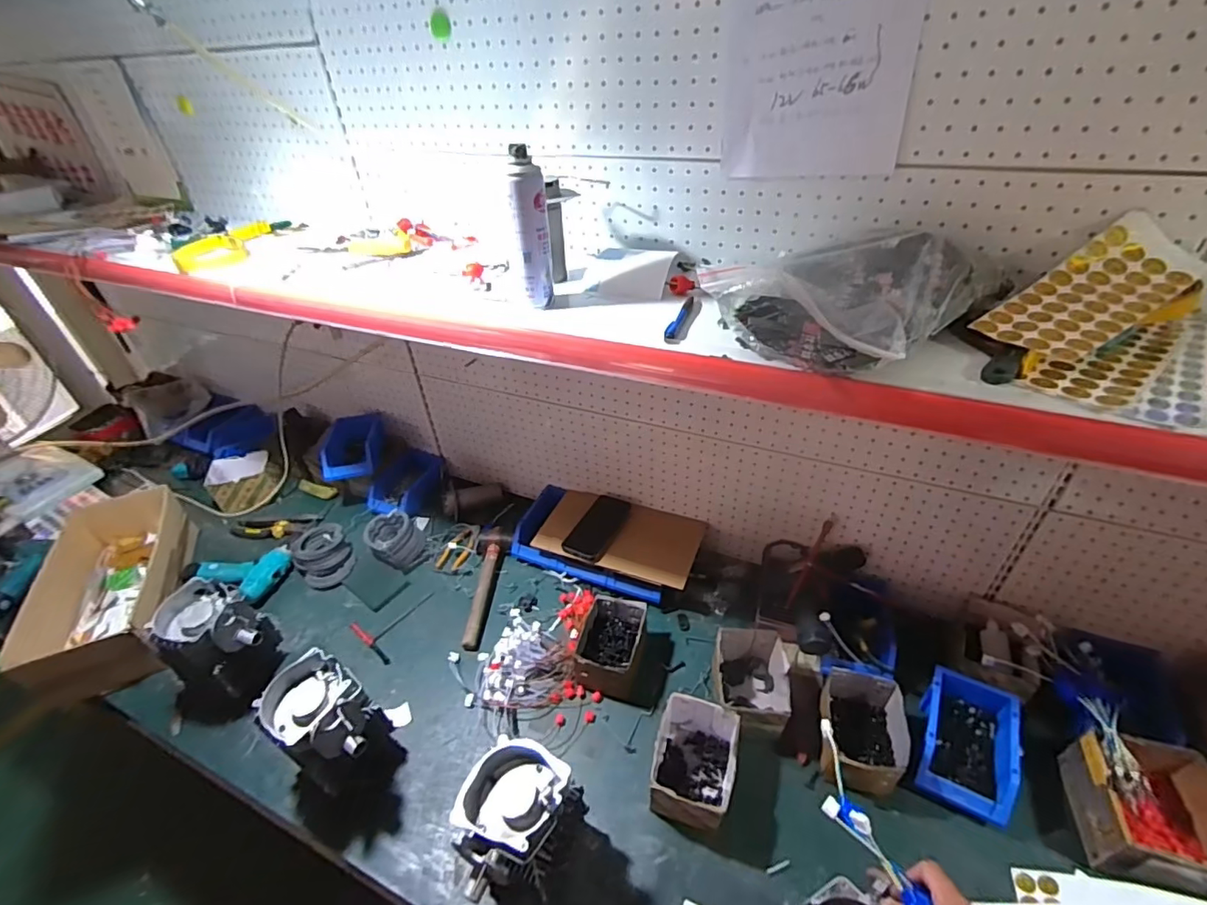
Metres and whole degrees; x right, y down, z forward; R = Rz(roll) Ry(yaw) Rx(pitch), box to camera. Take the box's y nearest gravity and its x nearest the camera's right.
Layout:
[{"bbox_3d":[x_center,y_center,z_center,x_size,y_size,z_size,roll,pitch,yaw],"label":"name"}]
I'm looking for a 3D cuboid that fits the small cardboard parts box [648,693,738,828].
[{"bbox_3d":[0.138,0.463,0.811,0.116,0.093,0.156,6,40,13],"label":"small cardboard parts box"}]

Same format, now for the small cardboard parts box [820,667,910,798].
[{"bbox_3d":[0.404,0.430,0.844,0.124,0.070,0.171,10,41,17],"label":"small cardboard parts box"}]

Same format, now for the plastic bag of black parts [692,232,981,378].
[{"bbox_3d":[0.257,-0.173,0.587,0.230,0.071,0.200,-33,47,-32],"label":"plastic bag of black parts"}]

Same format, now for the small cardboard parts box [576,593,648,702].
[{"bbox_3d":[0.015,0.345,0.971,0.115,0.075,0.153,7,40,13],"label":"small cardboard parts box"}]

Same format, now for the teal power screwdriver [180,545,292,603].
[{"bbox_3d":[-0.789,0.248,1.165,0.210,0.056,0.130,3,39,9],"label":"teal power screwdriver"}]

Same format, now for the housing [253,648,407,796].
[{"bbox_3d":[-0.402,0.423,0.818,0.156,0.200,0.116,22,45,29],"label":"housing"}]

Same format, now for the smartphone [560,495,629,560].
[{"bbox_3d":[-0.014,0.155,1.145,0.086,0.011,0.187,15,42,23],"label":"smartphone"}]

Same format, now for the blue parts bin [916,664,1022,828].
[{"bbox_3d":[0.550,0.435,0.819,0.123,0.062,0.190,18,44,25],"label":"blue parts bin"}]

